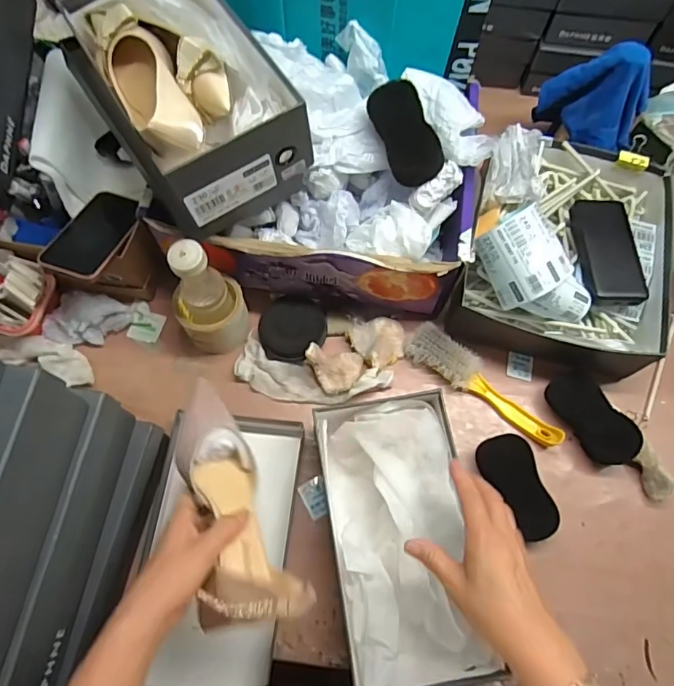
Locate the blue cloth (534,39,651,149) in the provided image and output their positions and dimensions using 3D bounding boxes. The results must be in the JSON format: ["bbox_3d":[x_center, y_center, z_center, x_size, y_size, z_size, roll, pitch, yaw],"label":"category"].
[{"bbox_3d":[0.372,-0.353,0.696,0.146,0.120,0.079,31,71,11],"label":"blue cloth"}]

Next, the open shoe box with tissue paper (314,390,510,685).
[{"bbox_3d":[0.069,0.216,0.552,0.145,0.102,0.300,-7,69,-4],"label":"open shoe box with tissue paper"}]

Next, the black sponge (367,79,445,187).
[{"bbox_3d":[0.081,-0.252,0.577,0.061,0.023,0.126,-19,85,-8],"label":"black sponge"}]

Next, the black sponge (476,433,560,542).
[{"bbox_3d":[0.223,0.178,0.606,0.058,0.035,0.126,-16,70,-7],"label":"black sponge"}]

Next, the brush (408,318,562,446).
[{"bbox_3d":[0.195,0.059,0.651,0.230,0.032,0.050,38,73,13],"label":"brush"}]

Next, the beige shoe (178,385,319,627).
[{"bbox_3d":[-0.103,0.144,0.468,0.078,0.064,0.247,-22,52,-9],"label":"beige shoe"}]

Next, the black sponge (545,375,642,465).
[{"bbox_3d":[0.333,0.097,0.635,0.067,0.009,0.126,-43,63,27],"label":"black sponge"}]

